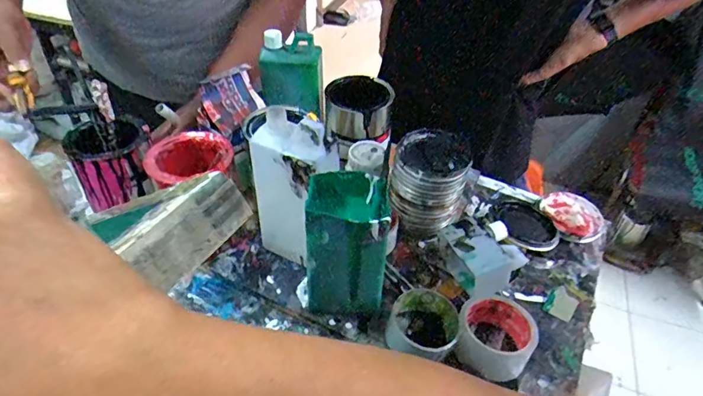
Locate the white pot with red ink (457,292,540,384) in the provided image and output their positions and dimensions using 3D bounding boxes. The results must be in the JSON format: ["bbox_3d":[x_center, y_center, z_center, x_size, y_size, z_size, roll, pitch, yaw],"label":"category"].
[{"bbox_3d":[0.180,0.165,0.574,0.089,0.054,0.096,2,42,-2],"label":"white pot with red ink"}]

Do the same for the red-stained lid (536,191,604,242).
[{"bbox_3d":[0.361,0.027,0.746,0.094,0.019,0.097,2,42,-2],"label":"red-stained lid"}]

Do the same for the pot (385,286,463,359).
[{"bbox_3d":[0.088,0.154,0.560,0.078,0.056,0.078,2,42,-2],"label":"pot"}]

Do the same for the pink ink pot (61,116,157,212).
[{"bbox_3d":[-0.341,-0.054,0.664,0.105,0.101,0.090,-14,45,-19],"label":"pink ink pot"}]

